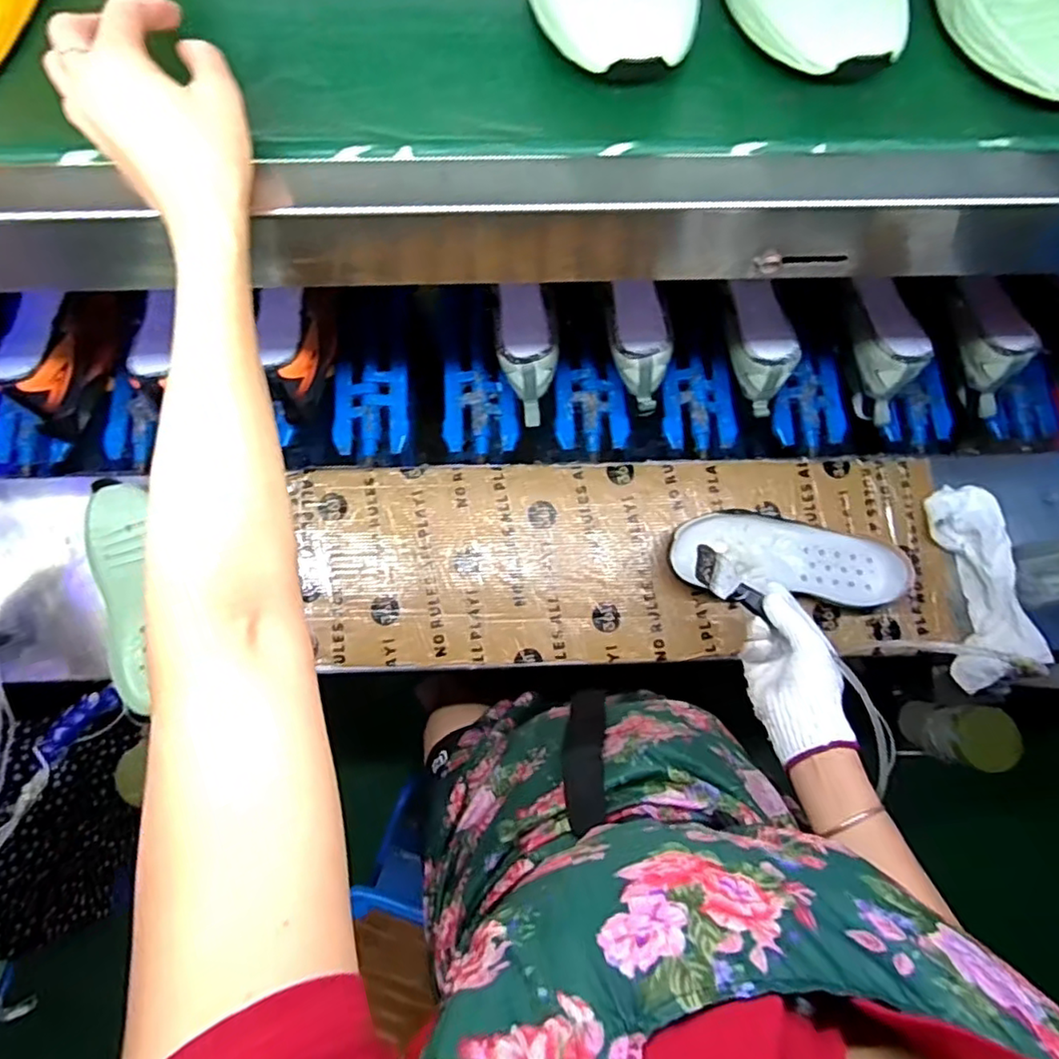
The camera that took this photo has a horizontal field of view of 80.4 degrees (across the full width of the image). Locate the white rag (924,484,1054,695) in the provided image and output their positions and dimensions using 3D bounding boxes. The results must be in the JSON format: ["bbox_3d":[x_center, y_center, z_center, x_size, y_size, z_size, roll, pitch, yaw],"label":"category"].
[{"bbox_3d":[0.497,0.060,0.680,0.077,0.049,0.224,-2,80,1],"label":"white rag"}]

